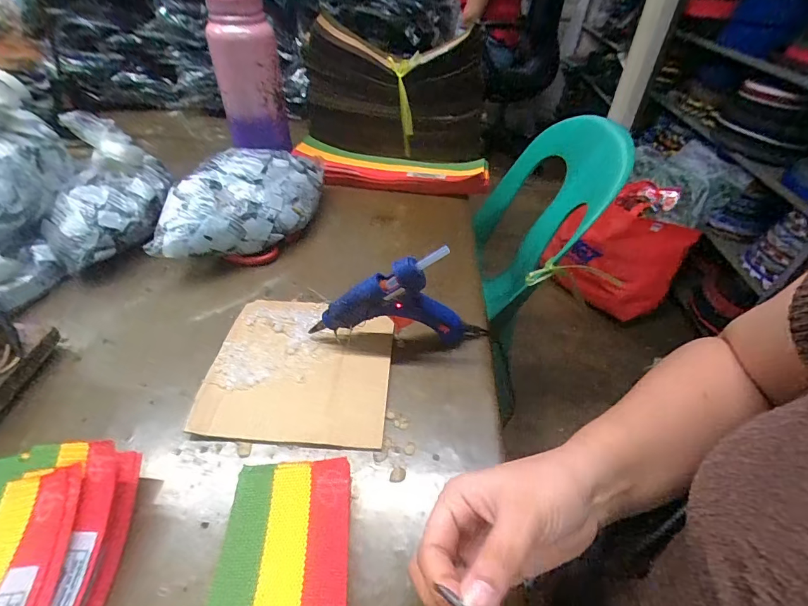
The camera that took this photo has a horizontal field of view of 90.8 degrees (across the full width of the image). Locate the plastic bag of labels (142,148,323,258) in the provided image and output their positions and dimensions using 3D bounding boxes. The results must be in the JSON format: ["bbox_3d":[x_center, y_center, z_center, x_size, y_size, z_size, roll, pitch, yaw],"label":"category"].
[{"bbox_3d":[-0.183,-0.121,0.486,0.099,0.085,0.249,22,48,18],"label":"plastic bag of labels"}]

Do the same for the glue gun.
[{"bbox_3d":[0.002,-0.002,0.362,0.159,0.108,0.024,-1,44,-4],"label":"glue gun"}]

